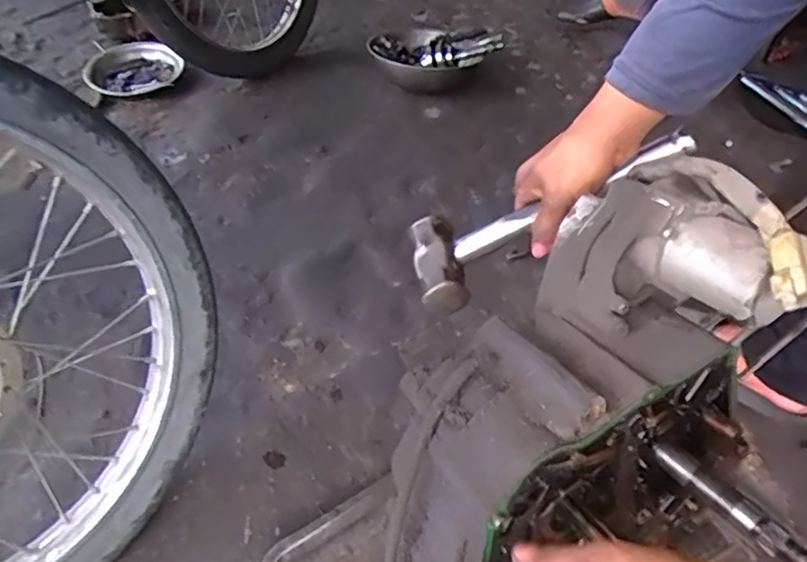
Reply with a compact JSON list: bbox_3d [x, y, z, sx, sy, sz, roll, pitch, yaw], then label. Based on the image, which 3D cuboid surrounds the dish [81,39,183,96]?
[{"bbox_3d":[-0.623,-0.487,1.336,0.199,0.055,0.167,-20,49,-20],"label":"dish"}]

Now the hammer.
[{"bbox_3d":[0.124,-0.067,0.524,0.257,0.040,0.094,-29,44,15],"label":"hammer"}]

